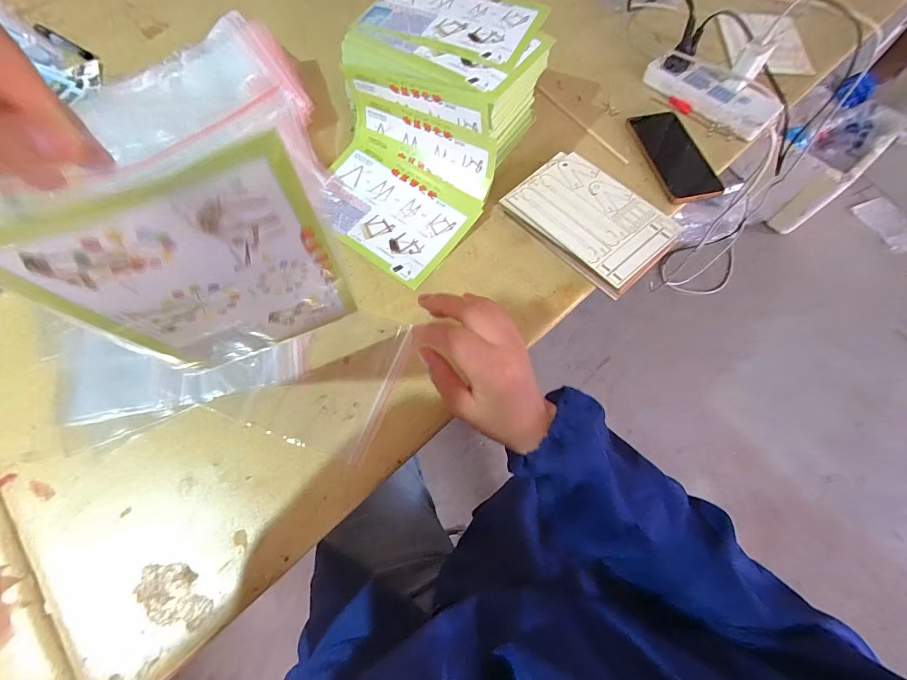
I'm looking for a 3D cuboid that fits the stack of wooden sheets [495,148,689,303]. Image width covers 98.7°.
[{"bbox_3d":[0.170,-0.151,0.491,0.130,0.032,0.191,-40,73,-18],"label":"stack of wooden sheets"}]

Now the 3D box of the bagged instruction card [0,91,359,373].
[{"bbox_3d":[-0.142,-0.036,0.248,0.146,0.215,0.009,-26,76,-15],"label":"bagged instruction card"}]

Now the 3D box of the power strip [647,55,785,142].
[{"bbox_3d":[0.384,-0.372,0.585,0.190,0.033,0.078,40,71,16],"label":"power strip"}]

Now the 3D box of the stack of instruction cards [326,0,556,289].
[{"bbox_3d":[-0.045,-0.266,0.483,0.217,0.128,0.332,25,67,9],"label":"stack of instruction cards"}]

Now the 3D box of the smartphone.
[{"bbox_3d":[0.308,-0.258,0.542,0.074,0.016,0.170,-11,66,-3],"label":"smartphone"}]

